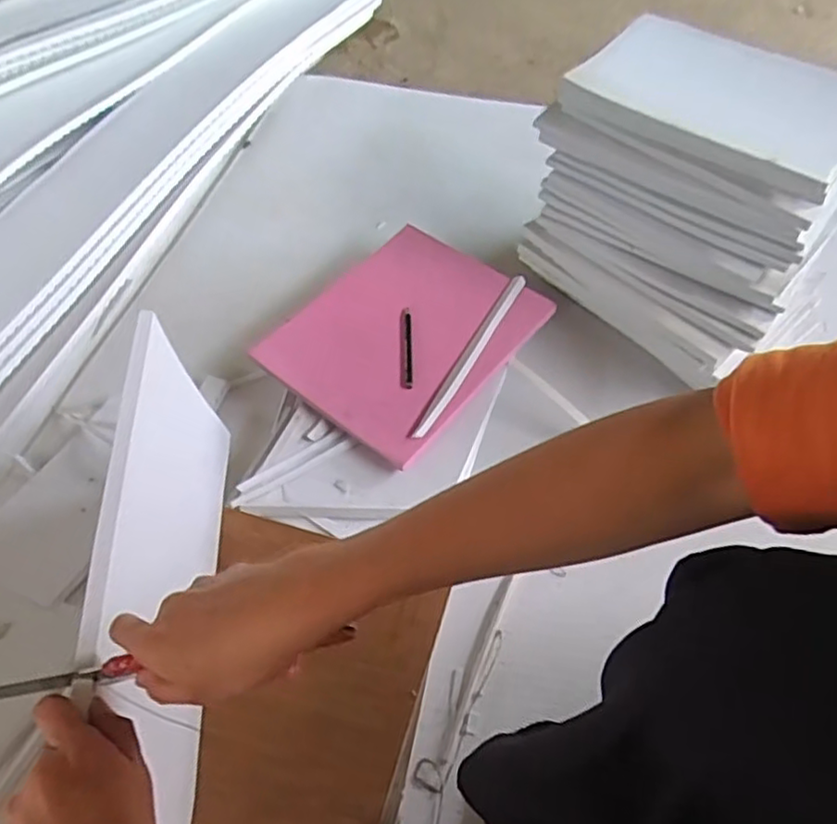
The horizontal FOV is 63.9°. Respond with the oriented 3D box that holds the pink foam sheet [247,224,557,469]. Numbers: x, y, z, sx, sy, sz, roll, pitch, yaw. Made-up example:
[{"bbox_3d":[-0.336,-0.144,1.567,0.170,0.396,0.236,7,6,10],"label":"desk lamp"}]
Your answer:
[{"bbox_3d":[-0.013,-0.089,0.737,0.210,0.029,0.262,35,62,21],"label":"pink foam sheet"}]

